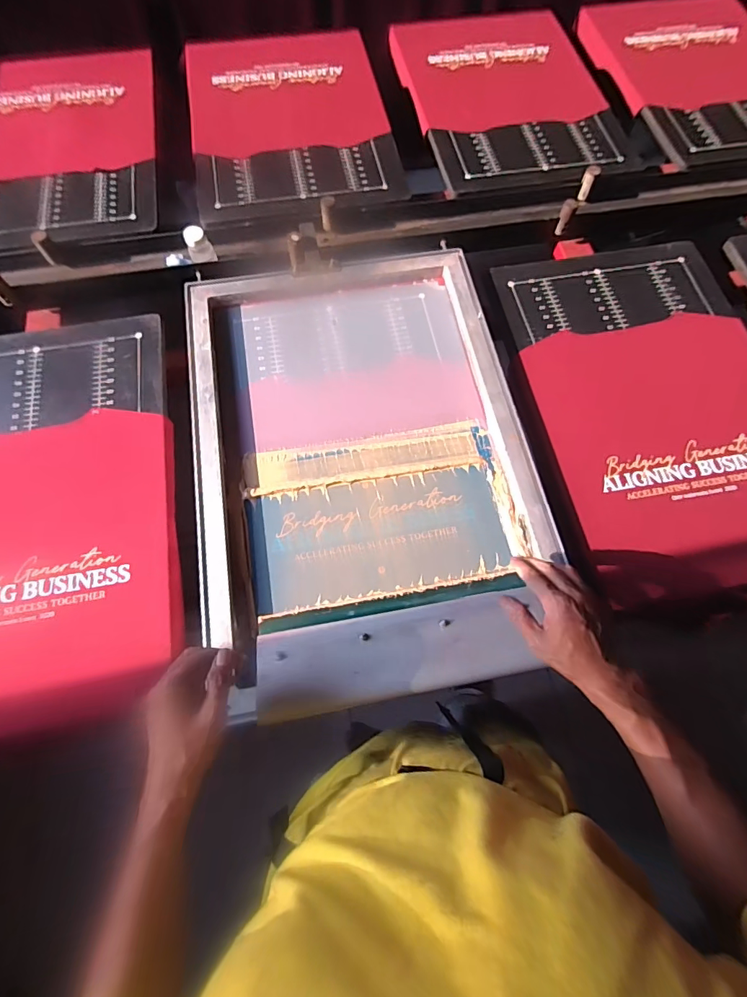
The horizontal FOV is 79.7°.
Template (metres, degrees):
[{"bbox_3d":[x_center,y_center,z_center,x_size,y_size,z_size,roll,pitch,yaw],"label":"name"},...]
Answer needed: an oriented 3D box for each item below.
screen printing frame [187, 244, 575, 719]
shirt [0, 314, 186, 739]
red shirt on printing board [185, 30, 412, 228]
[{"bbox_3d":[-0.019,-0.077,0.643,0.456,0.068,0.659,-10,68,-5],"label":"screen printing frame"},{"bbox_3d":[-0.488,0.008,0.632,0.400,0.029,0.588,-10,71,-4],"label":"shirt"},{"bbox_3d":[-0.171,-0.784,0.928,0.401,0.033,0.568,-9,71,-4],"label":"red shirt on printing board"}]

